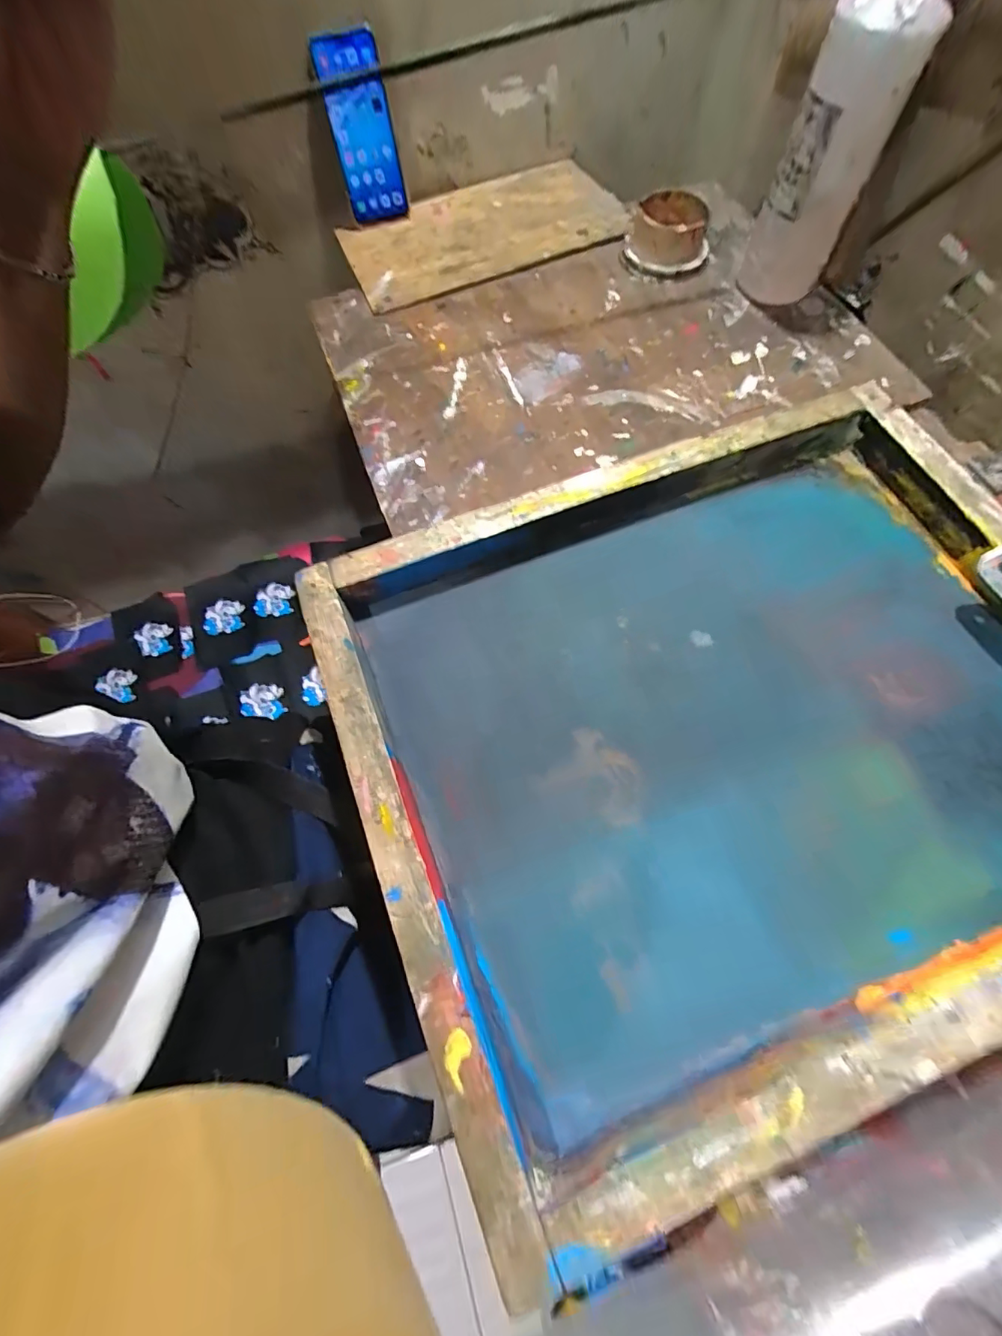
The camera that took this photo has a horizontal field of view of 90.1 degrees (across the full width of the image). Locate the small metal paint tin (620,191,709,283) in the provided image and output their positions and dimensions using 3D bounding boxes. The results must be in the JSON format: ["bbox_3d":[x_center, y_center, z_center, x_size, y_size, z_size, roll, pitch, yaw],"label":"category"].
[{"bbox_3d":[0.200,-0.516,0.596,0.098,0.049,0.106,10,68,6],"label":"small metal paint tin"}]

